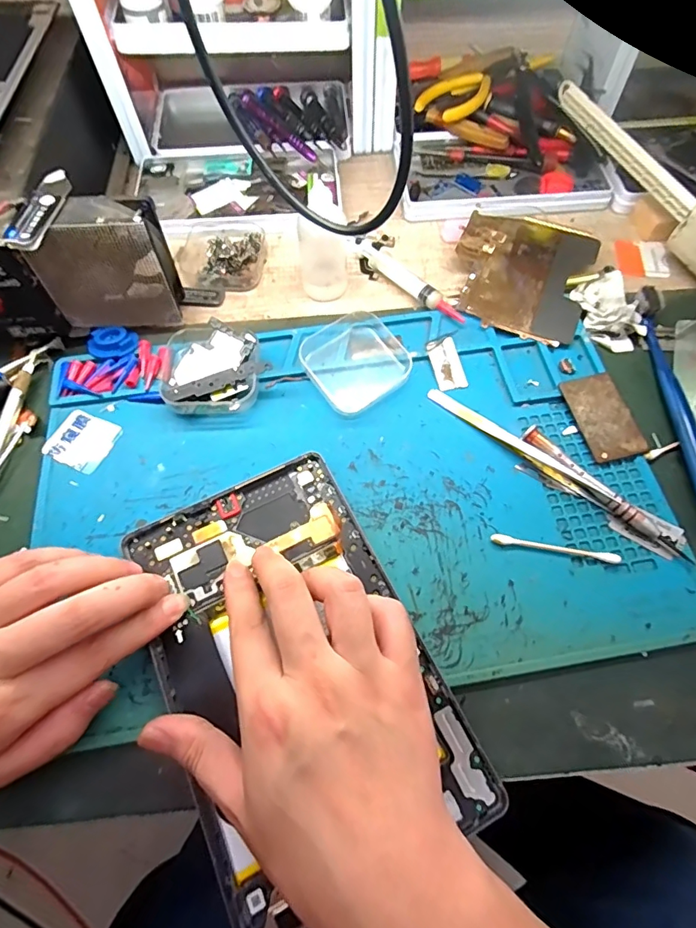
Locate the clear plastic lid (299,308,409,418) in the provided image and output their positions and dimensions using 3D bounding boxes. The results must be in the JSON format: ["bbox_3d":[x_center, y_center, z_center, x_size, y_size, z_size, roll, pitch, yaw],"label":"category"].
[{"bbox_3d":[0.005,-0.075,0.334,0.069,0.009,0.070,-35,69,-15],"label":"clear plastic lid"}]

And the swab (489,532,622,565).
[{"bbox_3d":[0.120,0.049,0.275,0.071,0.004,0.006,10,65,5],"label":"swab"}]

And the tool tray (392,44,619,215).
[{"bbox_3d":[0.138,-0.302,0.433,0.182,0.044,0.197,0,64,1],"label":"tool tray"}]

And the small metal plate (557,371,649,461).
[{"bbox_3d":[0.167,-0.031,0.311,0.035,0.005,0.060,-14,65,-6],"label":"small metal plate"}]

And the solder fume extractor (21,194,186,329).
[{"bbox_3d":[-0.159,-0.131,0.317,0.079,0.079,0.032,-5,64,-2],"label":"solder fume extractor"}]

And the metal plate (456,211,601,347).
[{"bbox_3d":[0.131,-0.145,0.363,0.100,0.006,0.108,21,66,10],"label":"metal plate"}]

